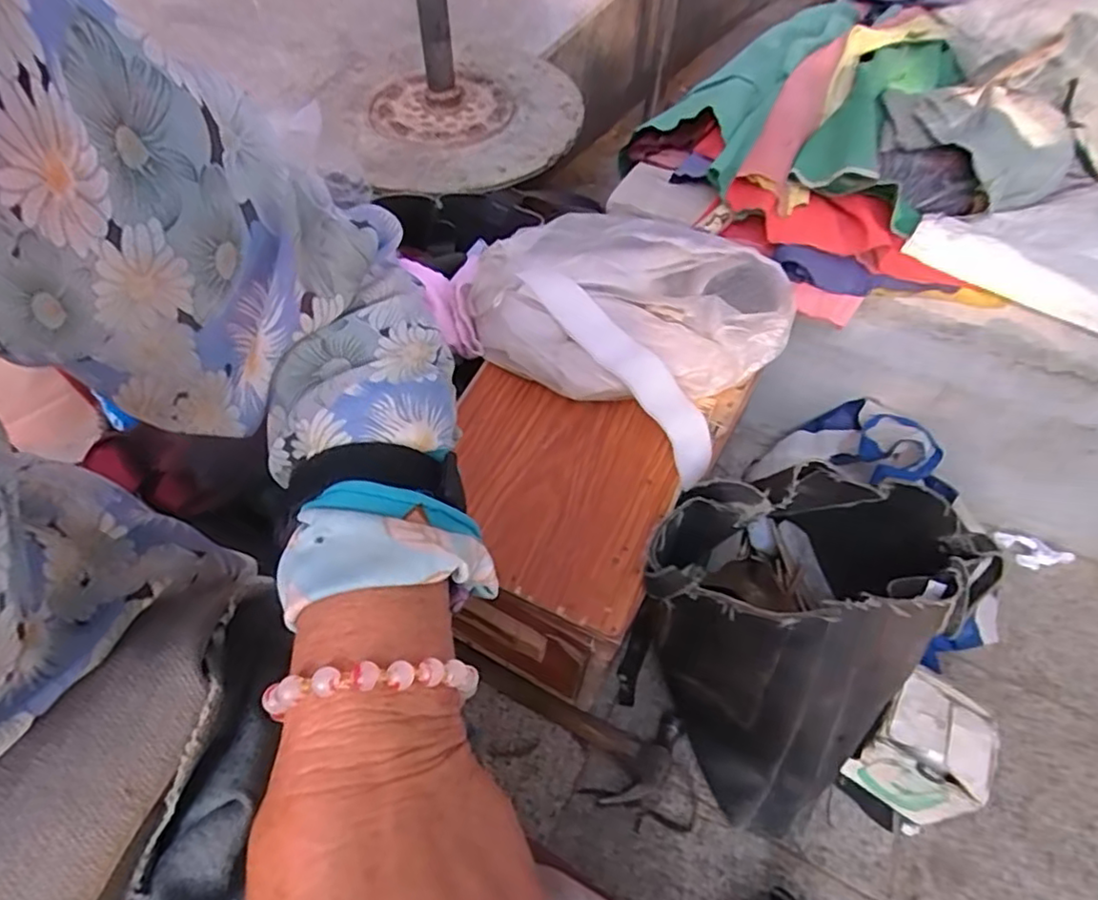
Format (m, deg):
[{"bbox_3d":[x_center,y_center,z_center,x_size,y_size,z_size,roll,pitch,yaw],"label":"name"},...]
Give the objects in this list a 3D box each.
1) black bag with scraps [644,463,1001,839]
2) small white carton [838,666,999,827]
[{"bbox_3d":[0.244,0.164,0.630,0.298,0.268,0.250,-32,59,-27],"label":"black bag with scraps"},{"bbox_3d":[0.368,0.294,0.628,0.096,0.097,0.111,29,54,19],"label":"small white carton"}]

